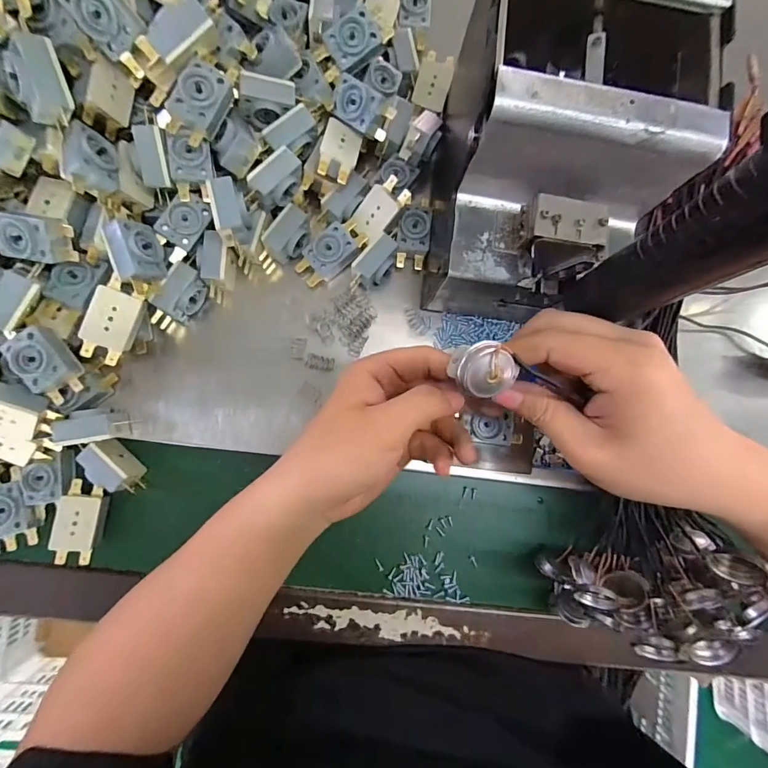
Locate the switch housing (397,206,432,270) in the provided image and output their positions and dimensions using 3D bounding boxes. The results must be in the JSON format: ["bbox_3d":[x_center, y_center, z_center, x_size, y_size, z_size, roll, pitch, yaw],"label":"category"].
[{"bbox_3d":[0.023,-0.117,0.316,0.025,0.016,0.045,5,85,-4],"label":"switch housing"}]

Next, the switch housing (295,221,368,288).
[{"bbox_3d":[-0.041,-0.102,0.306,0.055,0.018,0.027,-44,90,-7],"label":"switch housing"}]

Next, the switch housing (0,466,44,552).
[{"bbox_3d":[-0.270,0.091,0.287,0.027,0.017,0.056,-14,87,-6],"label":"switch housing"}]

